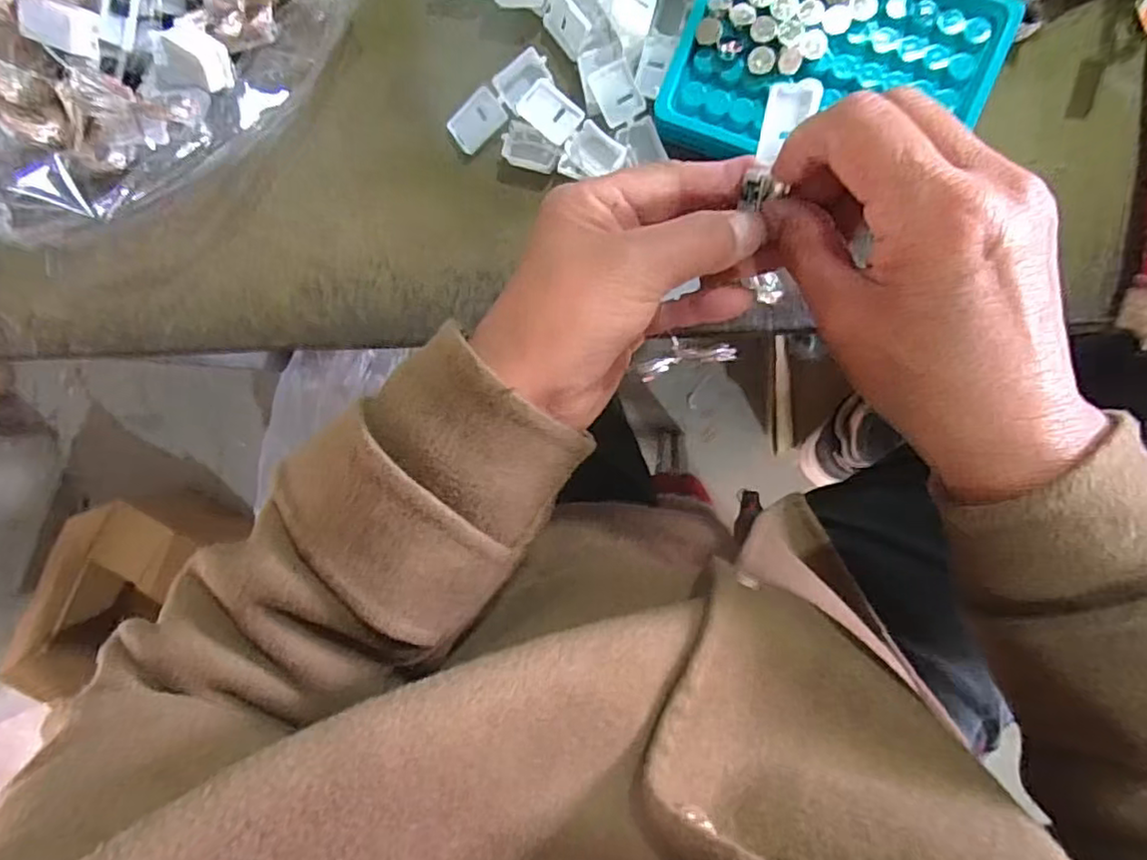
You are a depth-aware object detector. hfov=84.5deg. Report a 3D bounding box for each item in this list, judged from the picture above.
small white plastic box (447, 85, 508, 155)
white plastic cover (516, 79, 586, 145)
[{"bbox_3d":[-0.047,-0.151,0.307,0.028,0.004,0.021,-39,89,7],"label":"small white plastic box"},{"bbox_3d":[-0.010,-0.149,0.296,0.028,0.006,0.020,38,97,3],"label":"white plastic cover"}]

